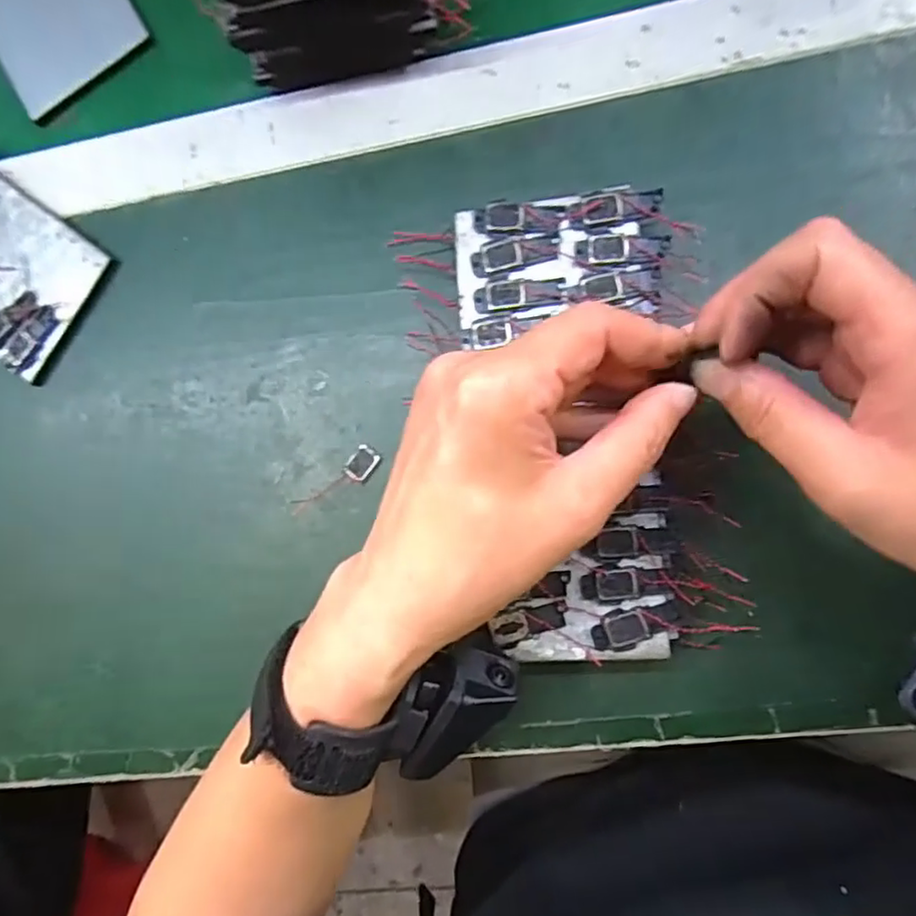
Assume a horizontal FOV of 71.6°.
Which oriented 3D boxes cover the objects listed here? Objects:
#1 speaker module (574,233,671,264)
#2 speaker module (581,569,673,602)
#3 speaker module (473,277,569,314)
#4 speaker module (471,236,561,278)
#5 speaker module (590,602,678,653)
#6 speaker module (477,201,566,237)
[{"bbox_3d":[0.071,-0.091,0.275,0.039,0.004,0.012,-1,87,8],"label":"speaker module"},{"bbox_3d":[0.071,0.054,0.269,0.036,0.007,0.013,-5,87,8],"label":"speaker module"},{"bbox_3d":[0.027,-0.073,0.281,0.040,0.004,0.013,-6,87,8],"label":"speaker module"},{"bbox_3d":[0.025,-0.092,0.283,0.039,0.004,0.014,-13,86,8],"label":"speaker module"},{"bbox_3d":[0.075,0.070,0.268,0.037,0.005,0.016,-23,87,2],"label":"speaker module"},{"bbox_3d":[0.027,-0.106,0.282,0.038,0.005,0.015,7,88,9],"label":"speaker module"}]

